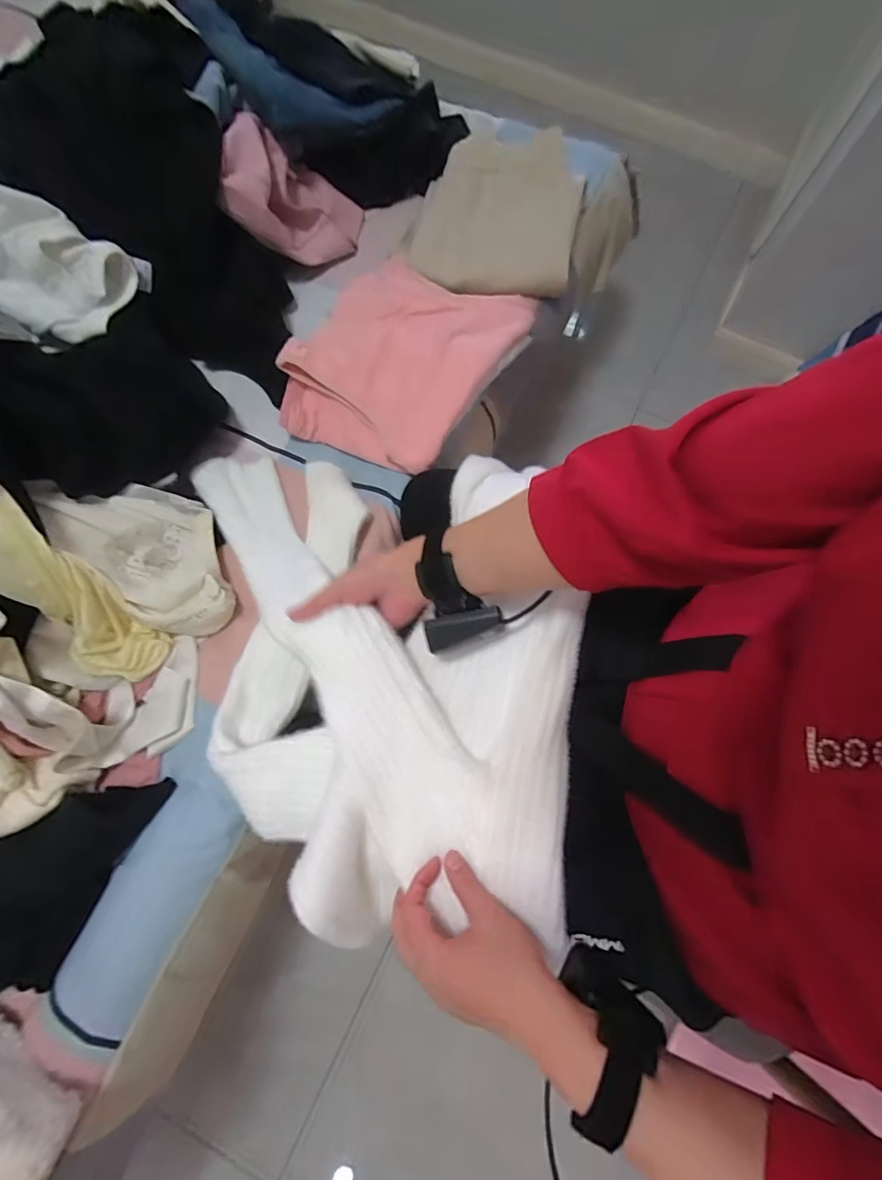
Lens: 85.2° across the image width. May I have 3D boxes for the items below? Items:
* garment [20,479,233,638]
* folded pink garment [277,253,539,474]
[{"bbox_3d":[-0.337,-0.053,0.561,0.220,0.084,0.136,42,75,10],"label":"garment"},{"bbox_3d":[-0.051,-0.321,0.670,0.270,0.071,0.301,24,73,5],"label":"folded pink garment"}]

